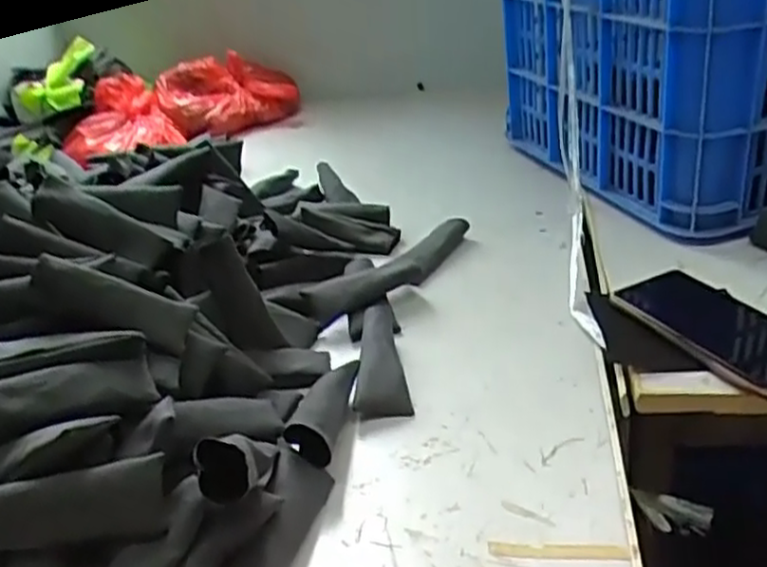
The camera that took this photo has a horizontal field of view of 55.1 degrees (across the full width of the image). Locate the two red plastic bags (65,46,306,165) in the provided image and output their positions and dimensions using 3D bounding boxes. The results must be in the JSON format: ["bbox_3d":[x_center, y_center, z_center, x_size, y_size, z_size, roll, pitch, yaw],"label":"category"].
[{"bbox_3d":[-0.319,-0.279,1.143,0.374,0.089,0.152,-29,35,-33],"label":"two red plastic bags"}]

